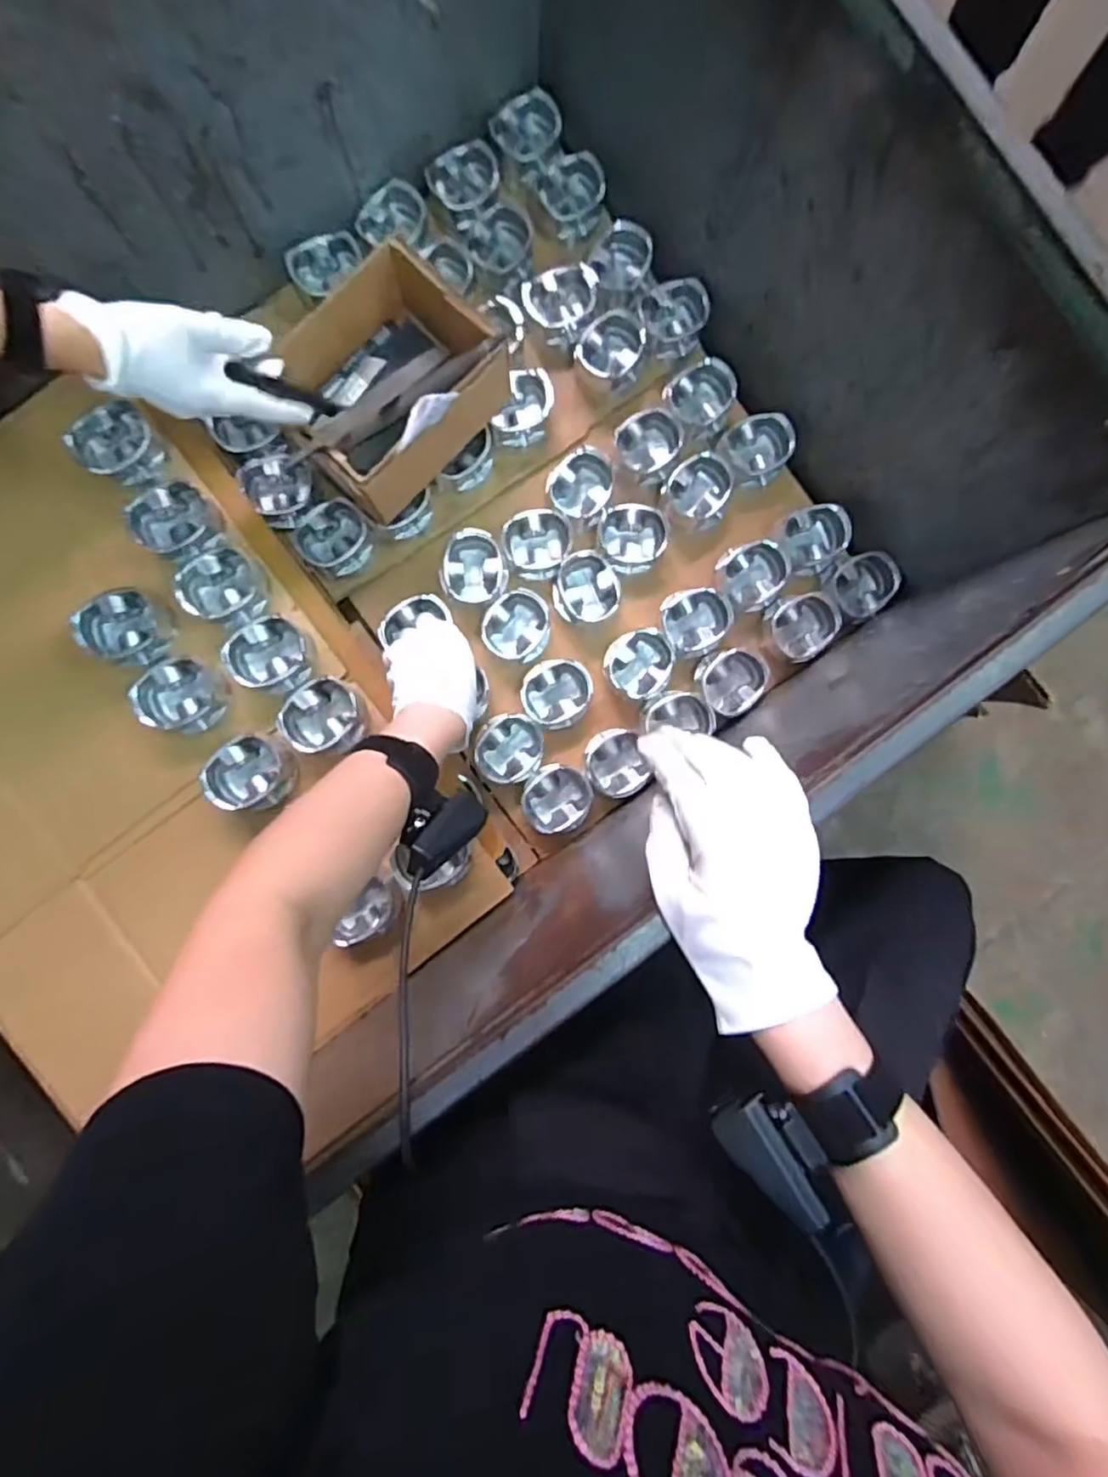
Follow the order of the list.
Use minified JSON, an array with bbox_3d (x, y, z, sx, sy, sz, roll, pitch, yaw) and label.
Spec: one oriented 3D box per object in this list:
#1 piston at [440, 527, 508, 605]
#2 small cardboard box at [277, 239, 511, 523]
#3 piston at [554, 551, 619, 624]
[{"bbox_3d":[-0.089,-0.187,0.723,0.074,0.041,0.076,0,88,-2],"label":"piston"},{"bbox_3d":[-0.166,-0.344,0.643,0.156,0.107,0.200,42,88,0],"label":"small cardboard box"},{"bbox_3d":[0.038,-0.167,0.736,0.071,0.049,0.075,0,88,-2],"label":"piston"}]

